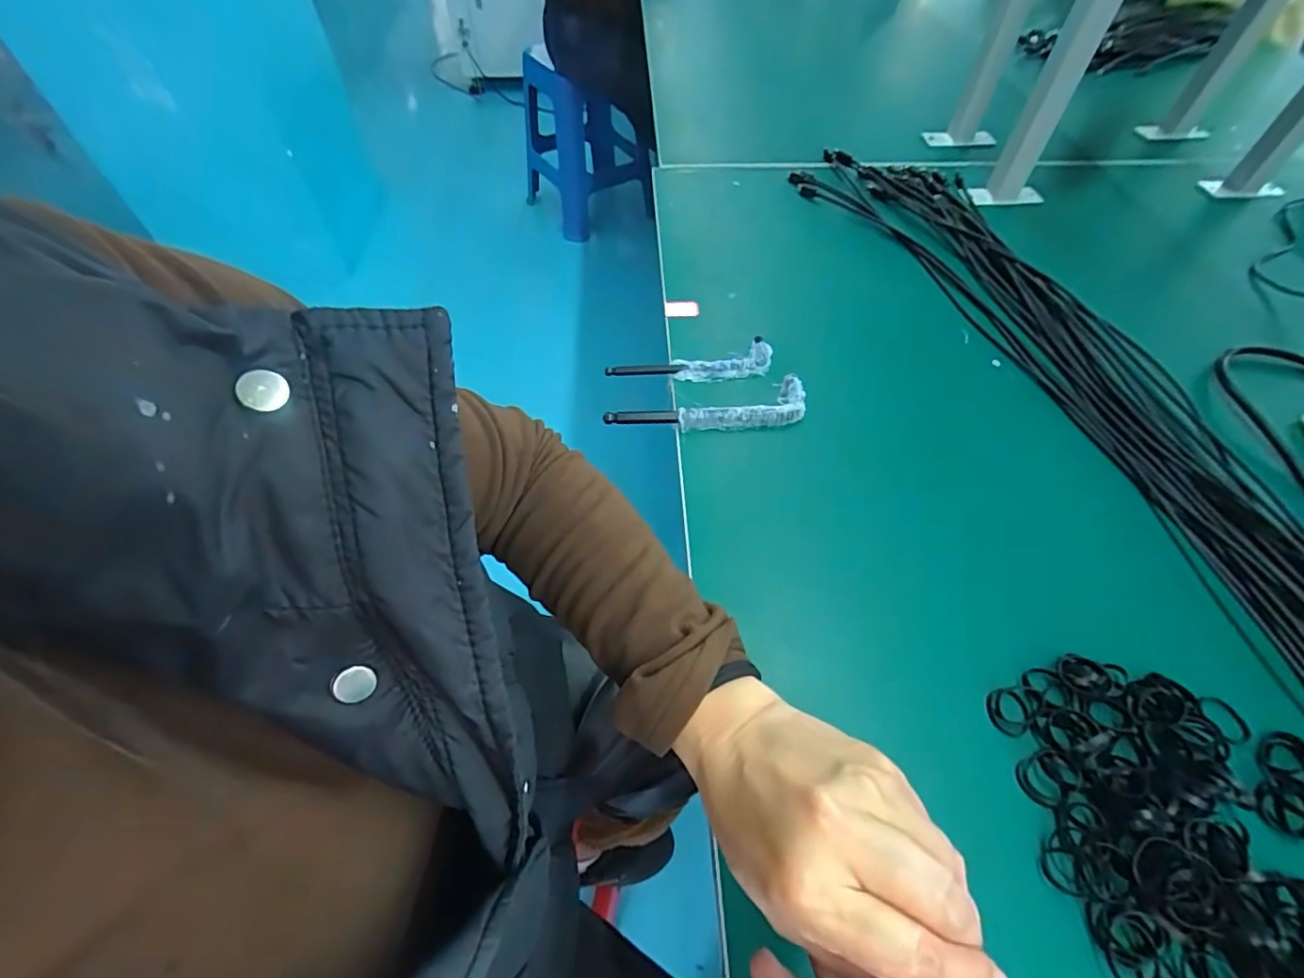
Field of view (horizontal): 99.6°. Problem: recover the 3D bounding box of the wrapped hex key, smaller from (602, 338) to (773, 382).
[{"bbox_3d":[0.036,-0.117,0.515,0.153,0.019,0.035,-9,55,-6],"label":"wrapped hex key, smaller"}]

